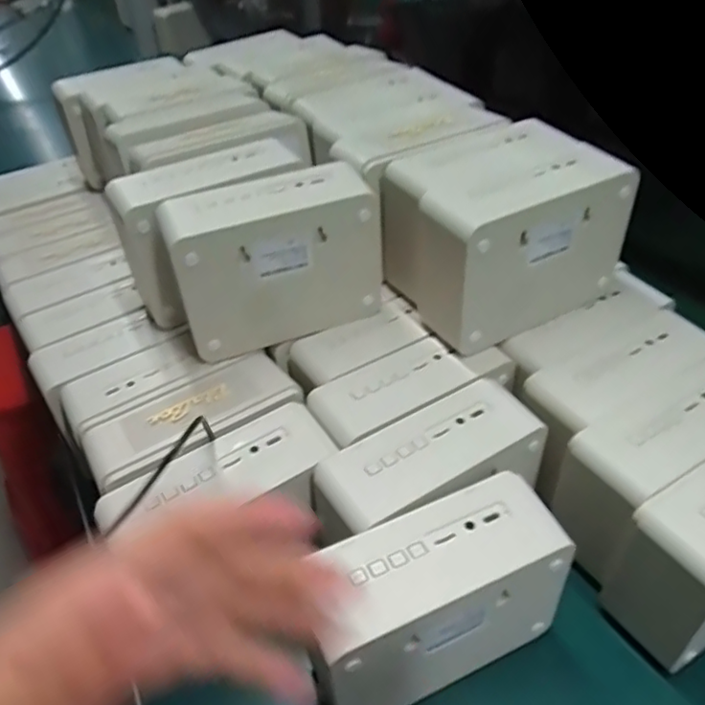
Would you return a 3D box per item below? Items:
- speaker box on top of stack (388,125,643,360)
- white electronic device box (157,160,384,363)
[{"bbox_3d":[0.104,-0.085,0.441,0.136,0.106,0.106,-22,43,-19],"label":"speaker box on top of stack"},{"bbox_3d":[-0.053,-0.062,0.430,0.139,0.108,0.051,-18,42,-14],"label":"white electronic device box"}]

